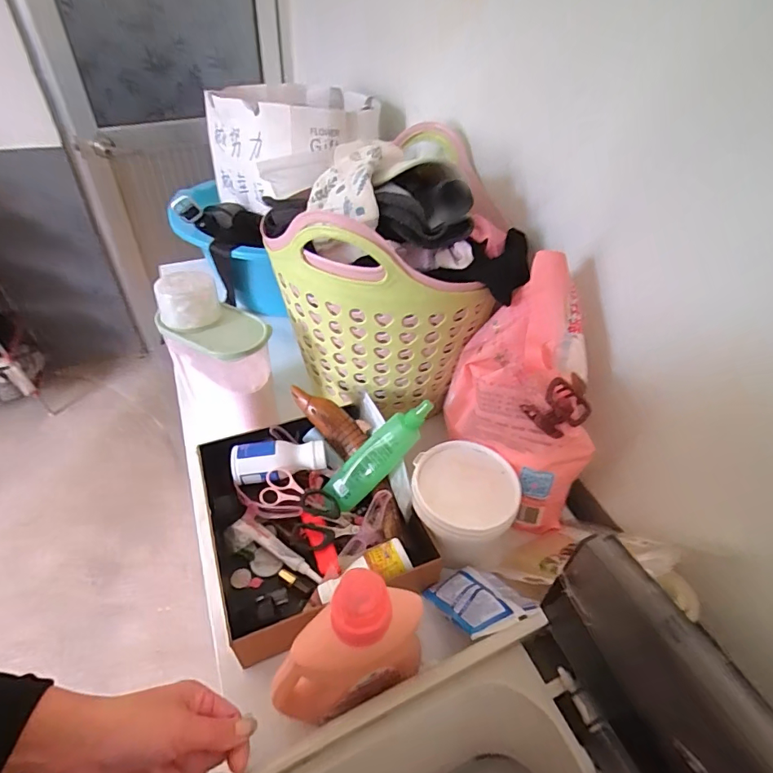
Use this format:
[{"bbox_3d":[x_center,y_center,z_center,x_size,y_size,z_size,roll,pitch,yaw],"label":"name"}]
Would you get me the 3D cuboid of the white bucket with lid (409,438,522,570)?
[{"bbox_3d":[0.095,0.161,0.594,0.129,0.116,0.145,6,45,1],"label":"white bucket with lid"}]

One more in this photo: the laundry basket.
[{"bbox_3d":[-0.011,-0.158,0.717,0.317,0.314,0.327,-14,49,-19],"label":"laundry basket"}]

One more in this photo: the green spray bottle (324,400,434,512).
[{"bbox_3d":[-0.008,0.090,0.603,0.033,0.188,0.043,22,27,-47],"label":"green spray bottle"}]

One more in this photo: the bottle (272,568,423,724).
[{"bbox_3d":[-0.033,0.224,0.386,0.132,0.185,0.056,-9,47,-14],"label":"bottle"}]

